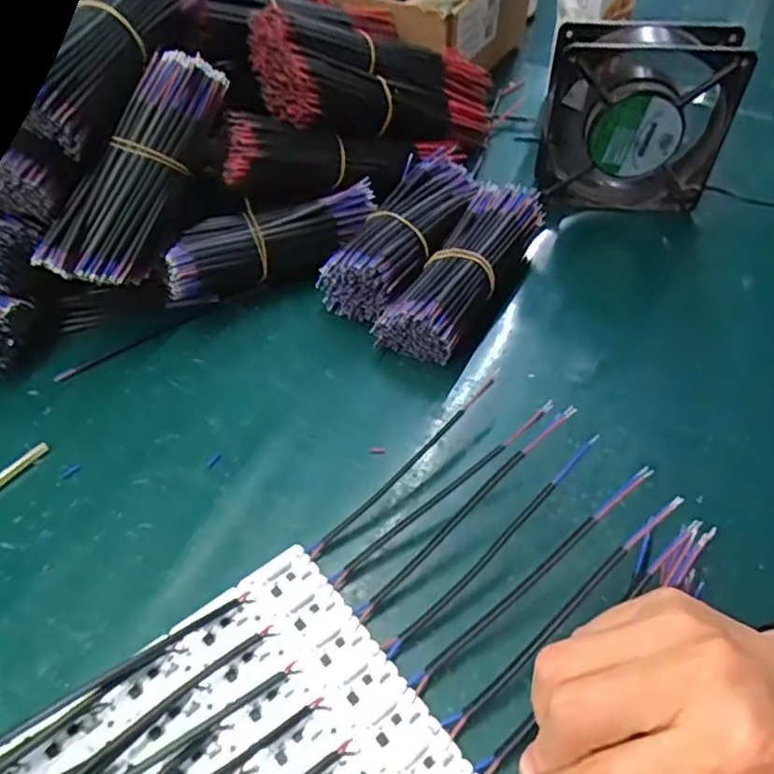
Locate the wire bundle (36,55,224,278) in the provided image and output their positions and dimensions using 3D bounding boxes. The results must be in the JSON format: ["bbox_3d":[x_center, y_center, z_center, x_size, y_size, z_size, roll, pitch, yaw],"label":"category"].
[{"bbox_3d":[-0.144,-0.130,0.385,0.042,0.049,0.157,24,85,19],"label":"wire bundle"}]

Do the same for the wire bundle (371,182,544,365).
[{"bbox_3d":[0.053,-0.076,0.422,0.058,0.045,0.149,22,53,17],"label":"wire bundle"}]

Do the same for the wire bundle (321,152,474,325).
[{"bbox_3d":[0.015,-0.108,0.450,0.057,0.048,0.154,22,53,18],"label":"wire bundle"}]

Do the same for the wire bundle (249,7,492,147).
[{"bbox_3d":[-0.002,-0.229,0.488,0.204,0.088,0.058,-12,2,-37],"label":"wire bundle"}]

